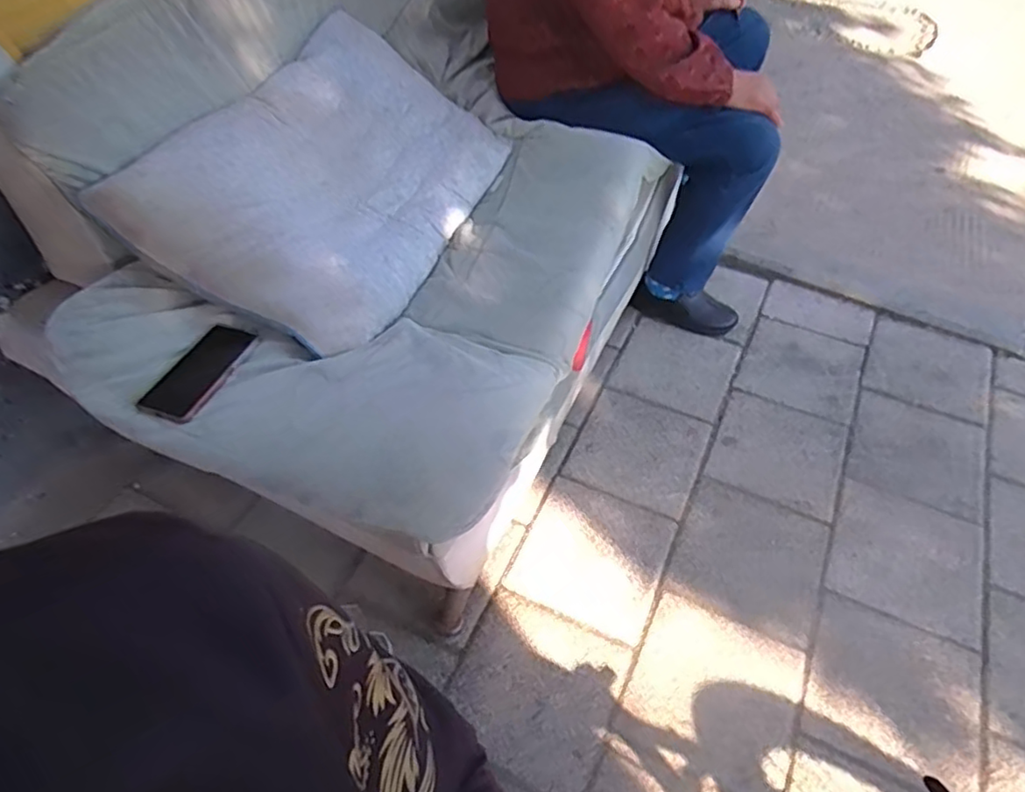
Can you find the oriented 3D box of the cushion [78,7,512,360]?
[{"bbox_3d":[-0.290,-0.360,1.020,0.410,0.109,0.602,34,53,-8],"label":"cushion"}]

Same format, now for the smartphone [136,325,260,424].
[{"bbox_3d":[-0.408,-0.034,0.812,0.081,0.014,0.164,13,51,11],"label":"smartphone"}]

